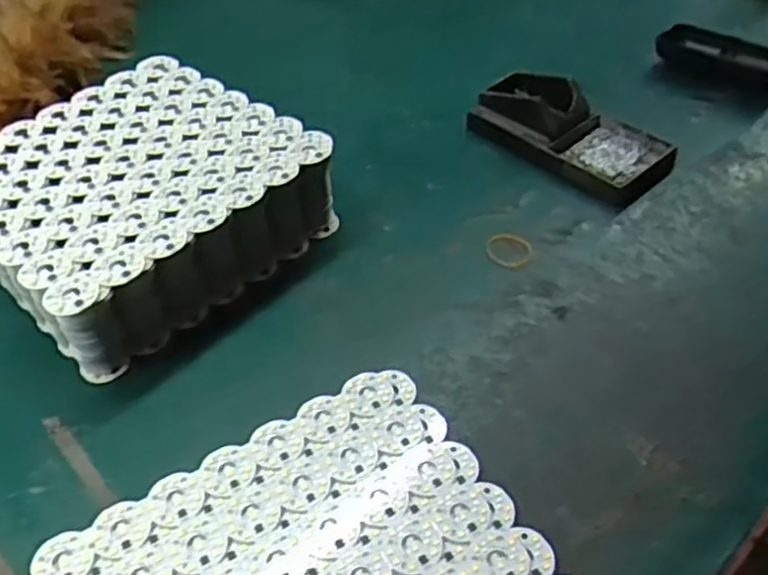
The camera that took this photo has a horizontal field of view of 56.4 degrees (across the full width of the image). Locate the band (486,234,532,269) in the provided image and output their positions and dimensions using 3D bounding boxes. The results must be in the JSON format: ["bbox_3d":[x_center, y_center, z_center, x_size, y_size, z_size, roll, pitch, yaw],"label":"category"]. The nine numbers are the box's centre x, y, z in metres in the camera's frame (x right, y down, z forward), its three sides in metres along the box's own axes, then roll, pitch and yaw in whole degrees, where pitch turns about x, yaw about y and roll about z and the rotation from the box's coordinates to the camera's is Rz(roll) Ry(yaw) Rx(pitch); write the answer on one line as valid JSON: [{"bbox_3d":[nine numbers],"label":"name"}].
[{"bbox_3d":[0.091,-0.028,0.516,0.031,0.004,0.037,-35,53,-27],"label":"band"}]

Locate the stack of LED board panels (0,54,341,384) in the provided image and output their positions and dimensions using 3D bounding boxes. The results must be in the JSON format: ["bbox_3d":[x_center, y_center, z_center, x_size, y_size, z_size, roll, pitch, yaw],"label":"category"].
[{"bbox_3d":[-0.178,-0.064,0.523,0.204,0.071,0.209,33,56,30],"label":"stack of LED board panels"}]

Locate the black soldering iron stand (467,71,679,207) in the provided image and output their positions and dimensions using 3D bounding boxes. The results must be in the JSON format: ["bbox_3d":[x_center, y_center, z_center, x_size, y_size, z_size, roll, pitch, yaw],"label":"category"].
[{"bbox_3d":[0.153,-0.135,0.592,0.087,0.039,0.160,-36,54,-28],"label":"black soldering iron stand"}]

